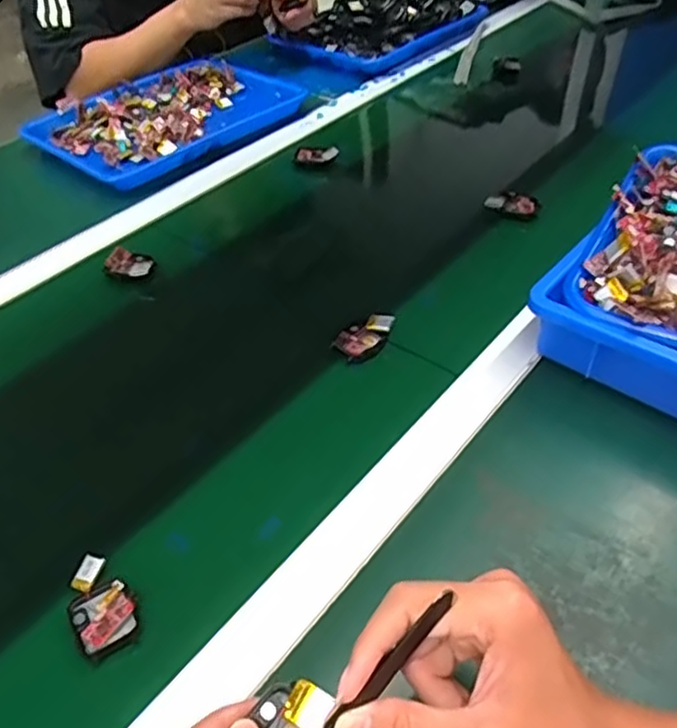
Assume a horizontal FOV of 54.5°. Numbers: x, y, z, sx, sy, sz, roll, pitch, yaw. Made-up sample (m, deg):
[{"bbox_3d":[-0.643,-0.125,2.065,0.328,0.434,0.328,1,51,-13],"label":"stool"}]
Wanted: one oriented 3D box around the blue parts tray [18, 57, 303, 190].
[{"bbox_3d":[-0.226,-0.342,0.892,0.240,0.033,0.333,31,48,33],"label":"blue parts tray"}]

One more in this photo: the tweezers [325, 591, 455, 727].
[{"bbox_3d":[0.015,0.143,0.292,0.102,0.015,0.007,-50,53,5],"label":"tweezers"}]

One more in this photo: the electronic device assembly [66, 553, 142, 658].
[{"bbox_3d":[-0.146,0.146,0.400,0.034,0.012,0.061,-26,45,-29],"label":"electronic device assembly"}]

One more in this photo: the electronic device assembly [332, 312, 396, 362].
[{"bbox_3d":[0.022,-0.023,0.576,0.040,0.024,0.051,16,41,20],"label":"electronic device assembly"}]

